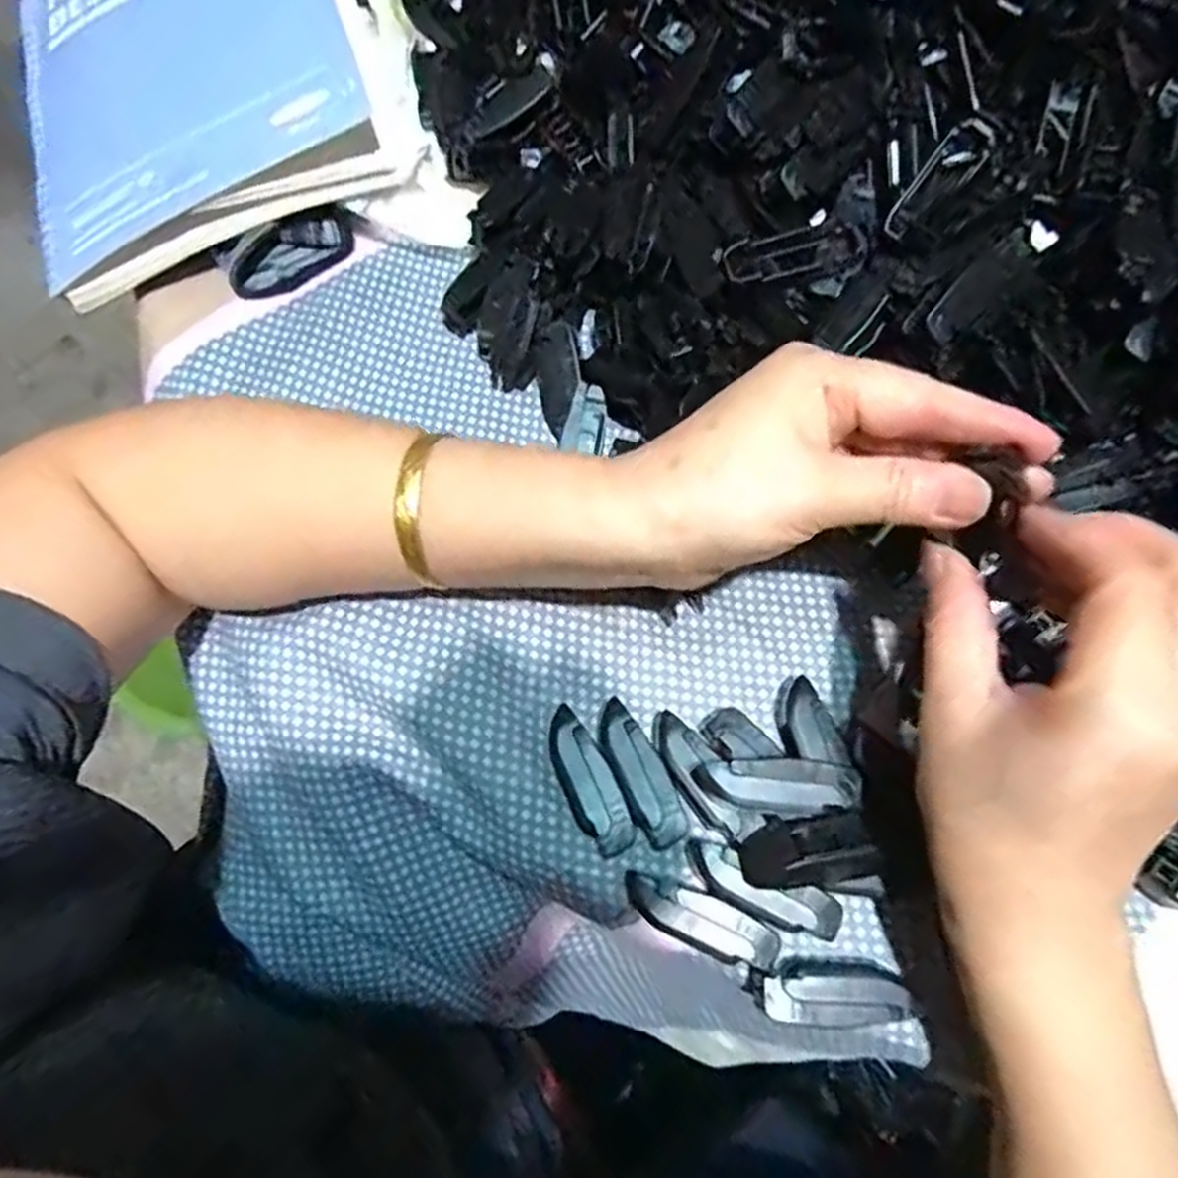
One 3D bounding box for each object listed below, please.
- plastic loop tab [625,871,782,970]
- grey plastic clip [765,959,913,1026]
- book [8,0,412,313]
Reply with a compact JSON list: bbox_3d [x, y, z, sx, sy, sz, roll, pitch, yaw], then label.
[{"bbox_3d":[0.038,0.112,0.269,0.054,0.008,0.017,23,70,7],"label":"plastic loop tab"},{"bbox_3d":[0.082,0.136,0.269,0.046,0.017,0.017,-2,69,-2],"label":"grey plastic clip"},{"bbox_3d":[-0.204,-0.266,0.396,0.179,0.032,0.244,-24,66,4],"label":"book"}]

